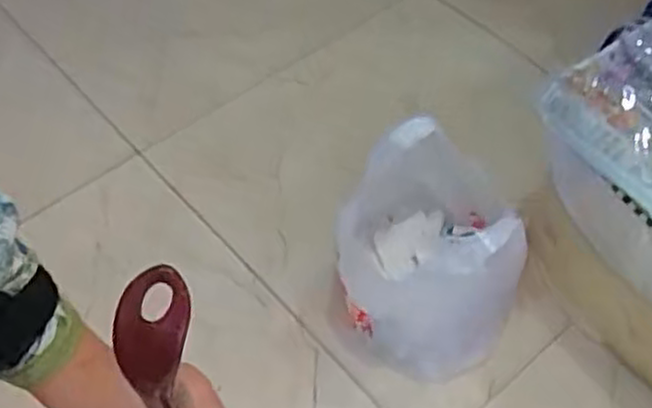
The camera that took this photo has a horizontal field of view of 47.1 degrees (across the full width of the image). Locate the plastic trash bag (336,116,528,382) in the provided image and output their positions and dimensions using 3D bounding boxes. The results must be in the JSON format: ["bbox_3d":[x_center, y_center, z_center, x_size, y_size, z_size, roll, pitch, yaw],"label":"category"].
[{"bbox_3d":[0.169,0.072,1.155,0.250,0.313,0.269,19,56,12],"label":"plastic trash bag"}]

